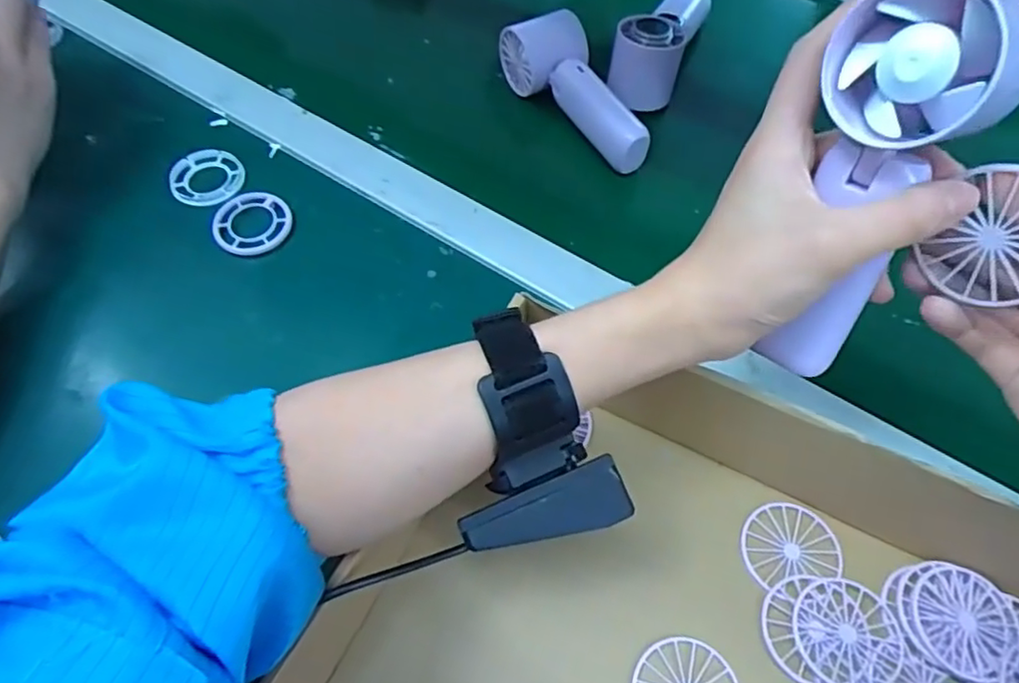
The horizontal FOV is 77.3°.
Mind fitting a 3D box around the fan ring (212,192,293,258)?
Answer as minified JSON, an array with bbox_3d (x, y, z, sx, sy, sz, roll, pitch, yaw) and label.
[{"bbox_3d":[-0.183,-0.084,0.449,0.049,0.006,0.053,0,60,0],"label":"fan ring"}]

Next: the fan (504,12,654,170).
[{"bbox_3d":[0.054,-0.196,0.499,0.056,0.043,0.151,-23,62,-13],"label":"fan"}]

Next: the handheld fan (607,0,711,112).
[{"bbox_3d":[0.131,-0.267,0.540,0.051,0.048,0.162,20,61,11],"label":"handheld fan"}]

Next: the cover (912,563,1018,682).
[{"bbox_3d":[0.220,0.136,0.310,0.047,0.005,0.048,36,65,19],"label":"cover"}]

